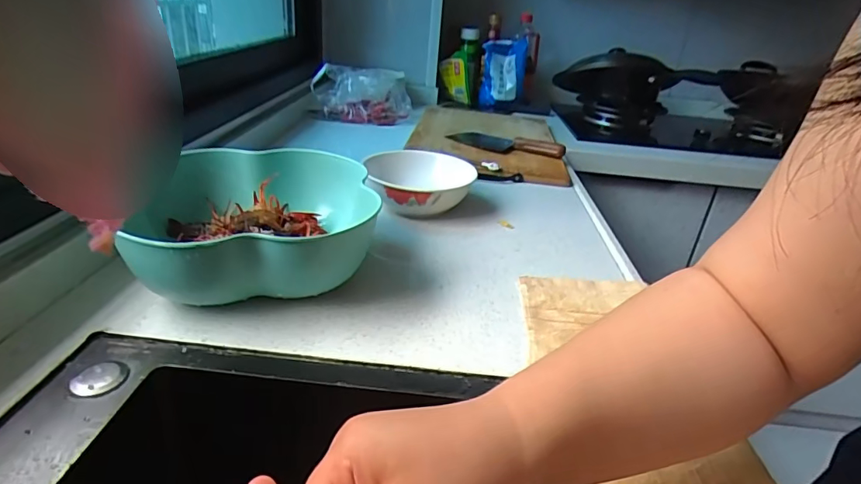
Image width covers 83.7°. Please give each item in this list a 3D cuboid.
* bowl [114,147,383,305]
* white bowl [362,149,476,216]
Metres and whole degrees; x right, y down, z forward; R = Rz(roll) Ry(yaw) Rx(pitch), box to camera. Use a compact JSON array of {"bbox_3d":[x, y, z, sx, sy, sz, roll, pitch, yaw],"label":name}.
[{"bbox_3d":[-0.174,-0.012,0.494,0.211,0.096,0.228,-7,29,-21],"label":"bowl"},{"bbox_3d":[-0.009,-0.083,0.697,0.161,0.057,0.174,3,27,-2],"label":"white bowl"}]

